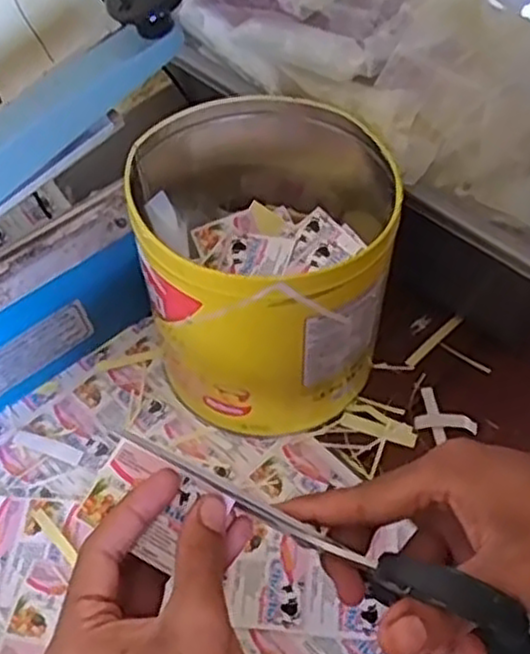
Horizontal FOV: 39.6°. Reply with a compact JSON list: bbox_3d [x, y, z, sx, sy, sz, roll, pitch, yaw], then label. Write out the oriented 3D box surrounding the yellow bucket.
[{"bbox_3d":[0.001,-0.041,0.468,0.143,0.156,0.165,-1,54,4],"label":"yellow bucket"}]

